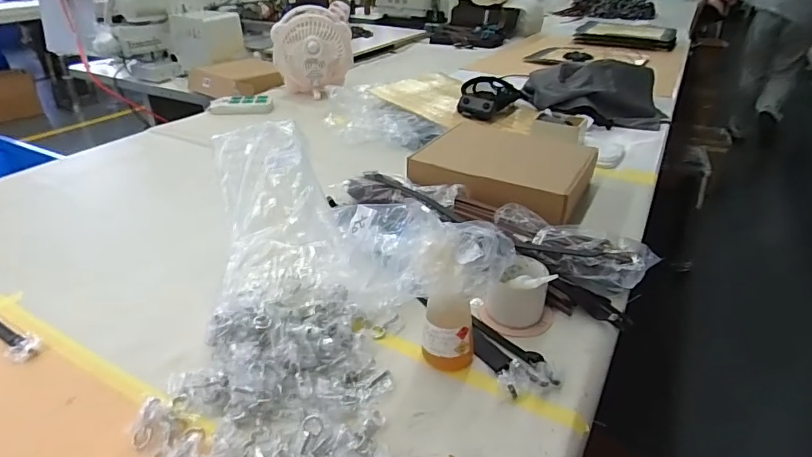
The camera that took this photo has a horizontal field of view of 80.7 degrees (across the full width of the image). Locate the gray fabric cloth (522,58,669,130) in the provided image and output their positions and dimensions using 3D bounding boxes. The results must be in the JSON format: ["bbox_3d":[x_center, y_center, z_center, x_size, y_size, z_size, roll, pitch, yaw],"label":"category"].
[{"bbox_3d":[0.575,-0.412,1.447,0.389,0.115,0.337,5,32,8],"label":"gray fabric cloth"}]

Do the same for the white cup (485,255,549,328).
[{"bbox_3d":[0.165,0.089,0.682,0.075,0.068,0.078,0,32,0],"label":"white cup"}]

